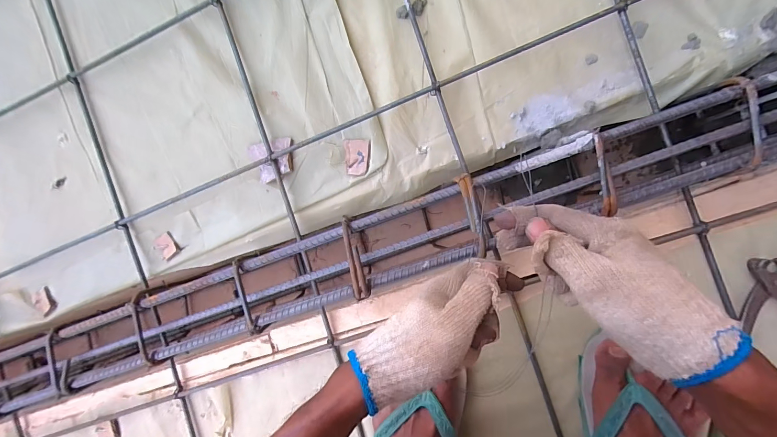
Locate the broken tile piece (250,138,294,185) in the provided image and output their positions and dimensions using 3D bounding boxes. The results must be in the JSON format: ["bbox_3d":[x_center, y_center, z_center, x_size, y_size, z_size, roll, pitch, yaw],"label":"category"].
[{"bbox_3d":[-0.160,-0.079,0.471,0.062,0.015,0.054,-13,89,9],"label":"broken tile piece"}]

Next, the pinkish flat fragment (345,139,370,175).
[{"bbox_3d":[-0.043,-0.082,0.461,0.034,0.005,0.047,7,92,9],"label":"pinkish flat fragment"}]

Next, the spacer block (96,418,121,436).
[{"bbox_3d":[-0.419,0.317,0.513,0.036,0.009,0.036,-4,91,9],"label":"spacer block"}]

